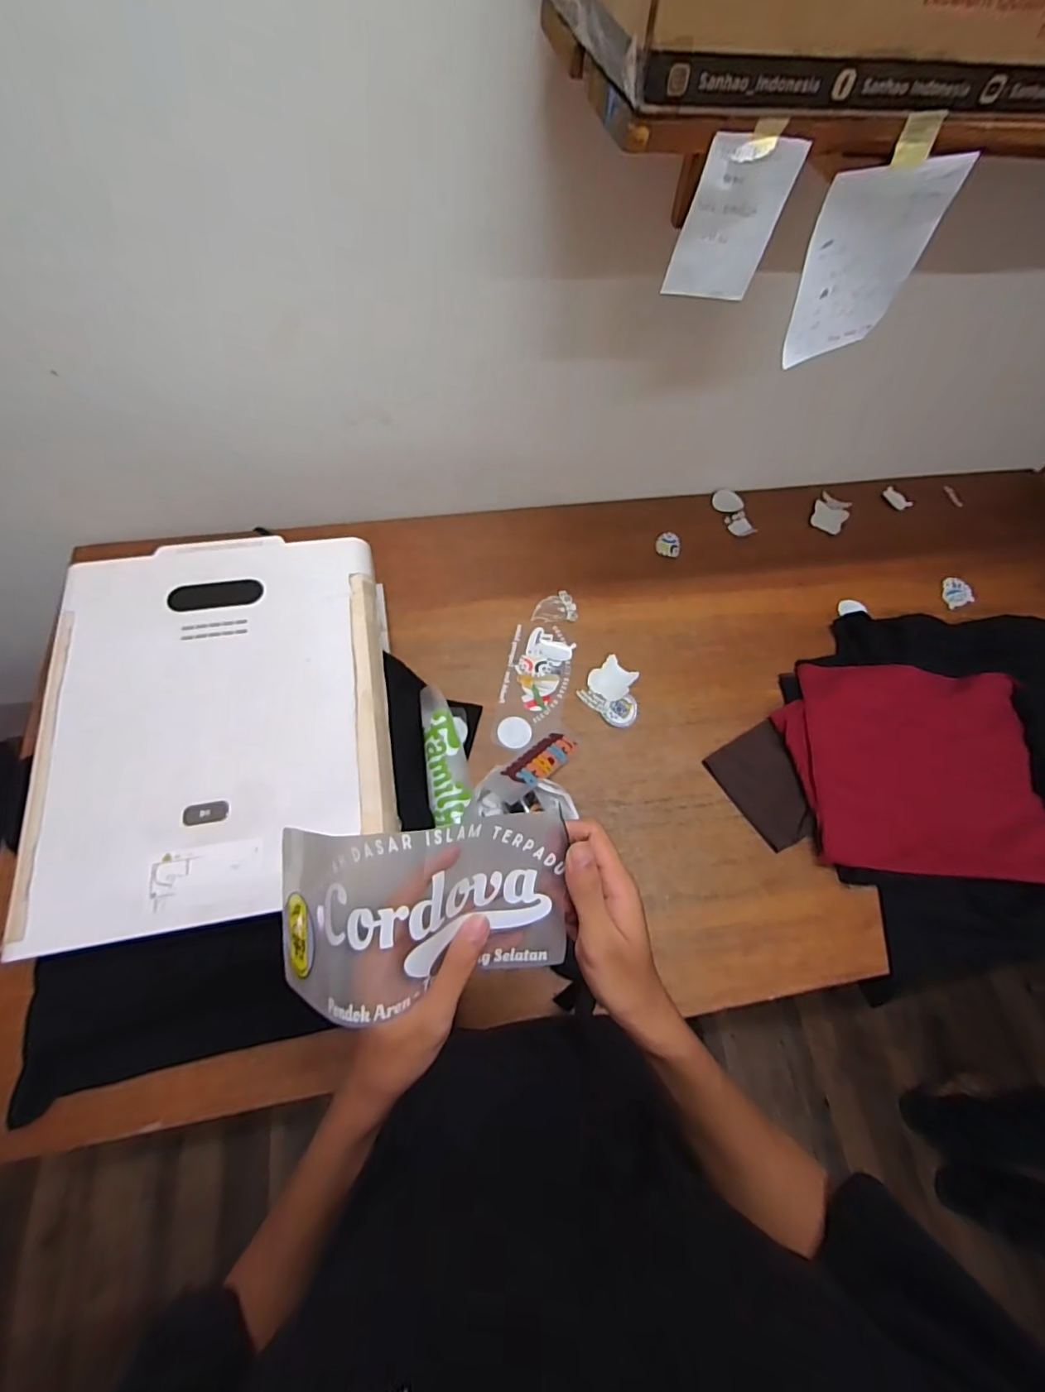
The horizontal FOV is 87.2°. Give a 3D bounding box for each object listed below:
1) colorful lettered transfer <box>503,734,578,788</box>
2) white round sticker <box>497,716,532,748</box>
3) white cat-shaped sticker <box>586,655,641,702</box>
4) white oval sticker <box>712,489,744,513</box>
[{"bbox_3d":[0.031,0.095,0.833,0.048,0.009,0.141,45,43,16],"label":"colorful lettered transfer"},{"bbox_3d":[-0.013,0.059,0.882,0.053,0.004,0.053,1,64,-3],"label":"white round sticker"},{"bbox_3d":[0.153,-0.028,0.930,0.067,0.004,0.076,41,70,16],"label":"white cat-shaped sticker"},{"bbox_3d":[0.423,-0.400,1.130,0.060,0.007,0.057,4,64,-2],"label":"white oval sticker"}]

